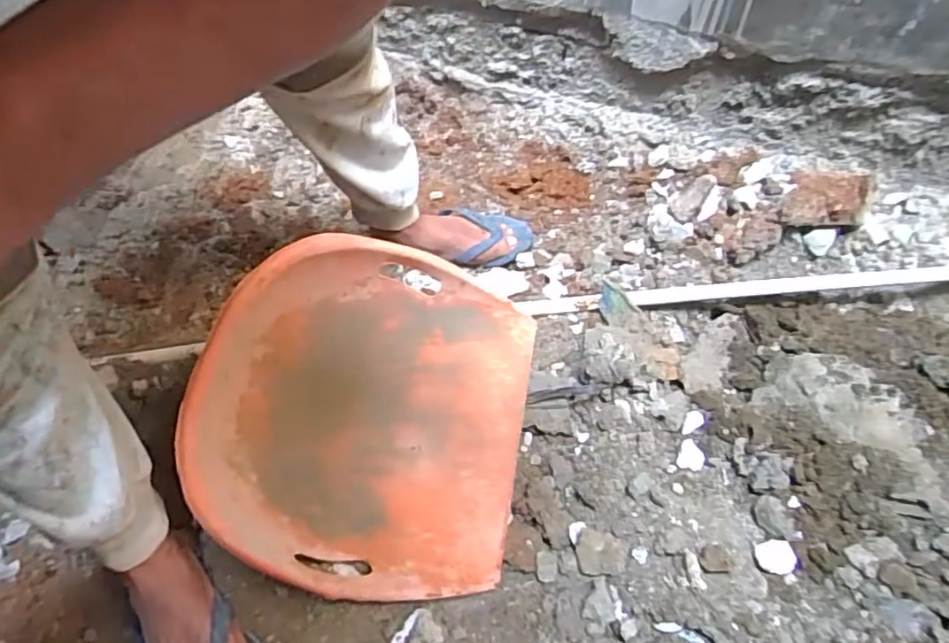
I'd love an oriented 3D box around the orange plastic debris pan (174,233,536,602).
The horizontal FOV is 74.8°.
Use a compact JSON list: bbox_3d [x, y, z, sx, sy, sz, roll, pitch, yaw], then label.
[{"bbox_3d":[-0.123,0.103,0.776,0.352,0.242,0.416,7,53,7],"label":"orange plastic debris pan"}]

